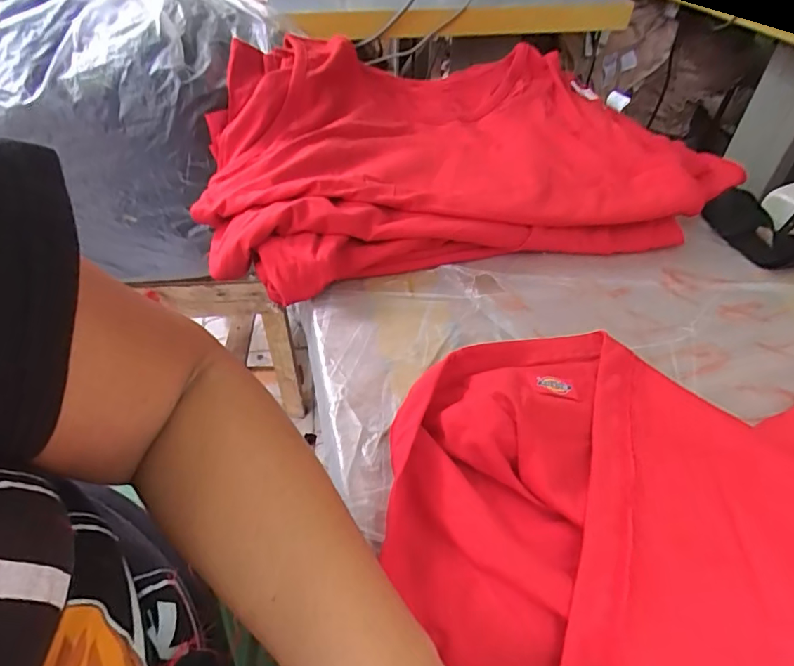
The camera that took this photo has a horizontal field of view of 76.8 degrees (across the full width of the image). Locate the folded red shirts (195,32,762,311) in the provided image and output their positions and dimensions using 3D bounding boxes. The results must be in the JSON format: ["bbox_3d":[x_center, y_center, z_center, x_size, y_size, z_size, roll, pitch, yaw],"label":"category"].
[{"bbox_3d":[0.062,-0.219,0.565,0.543,0.083,0.383,-9,47,-9],"label":"folded red shirts"}]

